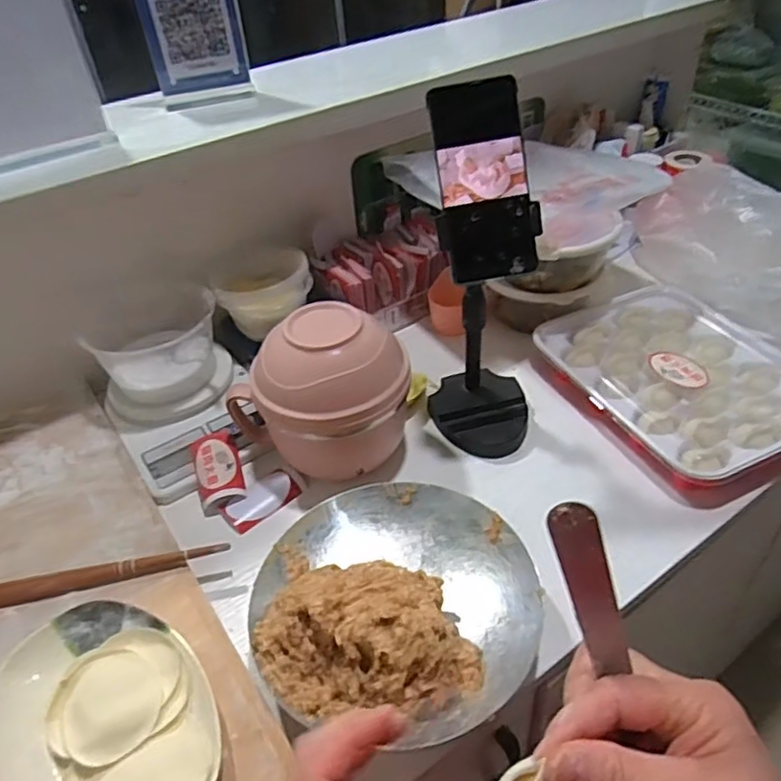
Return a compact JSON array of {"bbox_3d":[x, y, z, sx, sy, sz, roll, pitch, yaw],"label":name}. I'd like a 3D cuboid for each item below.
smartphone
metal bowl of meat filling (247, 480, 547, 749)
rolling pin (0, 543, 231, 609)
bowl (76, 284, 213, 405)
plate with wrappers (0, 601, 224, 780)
[{"bbox_3d":[0.078,-0.174,0.530,0.071,0.156,0.016,-10,8,-4],"label":"smartphone"},{"bbox_3d":[0.004,0.152,0.501,0.222,0.063,0.208,-3,41,3],"label":"metal bowl of meat filling"},{"bbox_3d":[-0.314,0.171,0.546,0.343,0.018,0.019,-11,41,-7],"label":"rolling pin"},{"bbox_3d":[-0.262,-0.047,0.717,0.123,0.080,0.122,-3,41,3],"label":"bowl"},{"bbox_3d":[-0.201,0.232,0.445,0.133,0.020,0.192,-30,46,-26],"label":"plate with wrappers"}]

